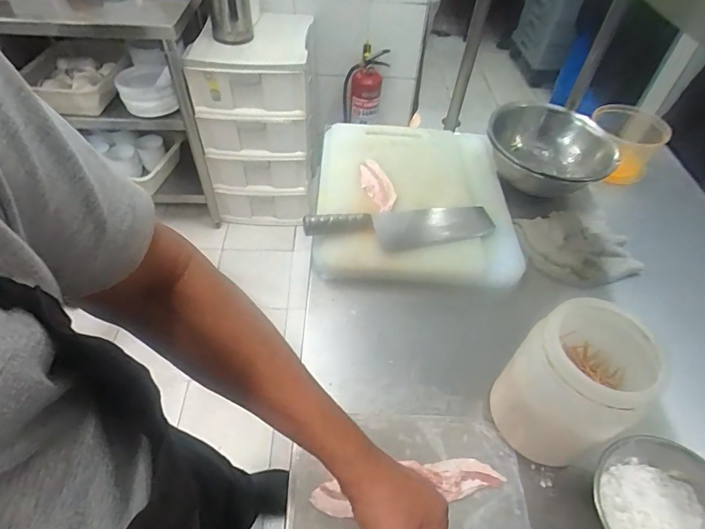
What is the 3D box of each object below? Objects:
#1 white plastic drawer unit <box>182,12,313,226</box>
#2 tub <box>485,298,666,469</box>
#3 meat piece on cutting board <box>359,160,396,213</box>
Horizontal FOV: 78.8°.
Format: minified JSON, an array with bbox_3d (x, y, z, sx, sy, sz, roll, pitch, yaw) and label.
[{"bbox_3d":[-0.374,-0.595,1.758,0.405,0.739,0.434,1,49,-3],"label":"white plastic drawer unit"},{"bbox_3d":[0.243,0.137,0.482,0.119,0.182,0.112,2,49,-2],"label":"tub"},{"bbox_3d":[0.048,-0.143,0.782,0.053,0.014,0.133,-14,52,-15],"label":"meat piece on cutting board"}]

